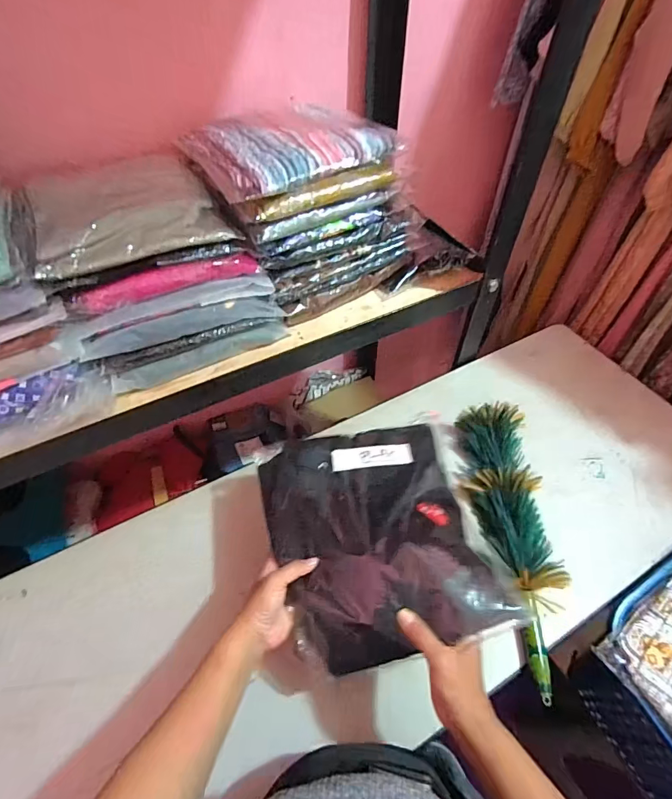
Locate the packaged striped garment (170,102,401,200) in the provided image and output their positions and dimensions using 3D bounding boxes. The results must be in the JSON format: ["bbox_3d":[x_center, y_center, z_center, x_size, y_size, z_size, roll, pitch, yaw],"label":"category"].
[{"bbox_3d":[-0.077,-0.388,0.622,0.263,0.039,0.250,-23,55,-17],"label":"packaged striped garment"}]

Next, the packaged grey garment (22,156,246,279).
[{"bbox_3d":[-0.296,-0.274,0.584,0.232,0.033,0.260,-24,55,-17],"label":"packaged grey garment"}]

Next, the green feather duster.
[{"bbox_3d":[0.261,0.182,0.613,0.107,0.066,0.390,1,52,2],"label":"green feather duster"}]

